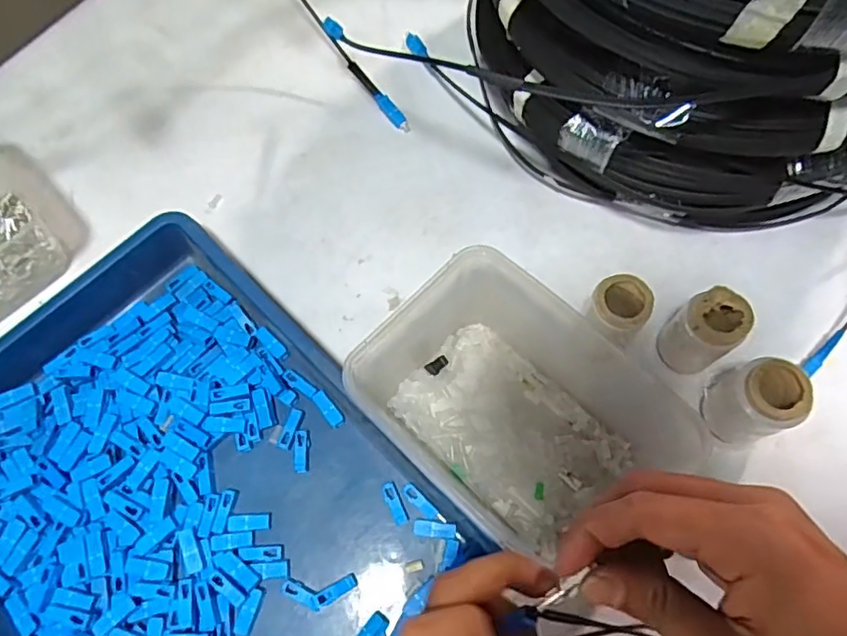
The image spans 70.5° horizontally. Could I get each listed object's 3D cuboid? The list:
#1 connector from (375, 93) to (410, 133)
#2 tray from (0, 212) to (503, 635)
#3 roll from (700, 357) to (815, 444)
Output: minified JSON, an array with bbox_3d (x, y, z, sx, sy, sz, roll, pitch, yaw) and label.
[{"bbox_3d":[-0.024,-0.161,0.471,0.011,0.011,0.037,-35,72,-12],"label":"connector"},{"bbox_3d":[-0.144,0.104,0.353,0.314,0.035,0.231,42,75,16],"label":"tray"},{"bbox_3d":[0.189,0.049,0.350,0.035,0.066,0.035,0,68,1],"label":"roll"}]

